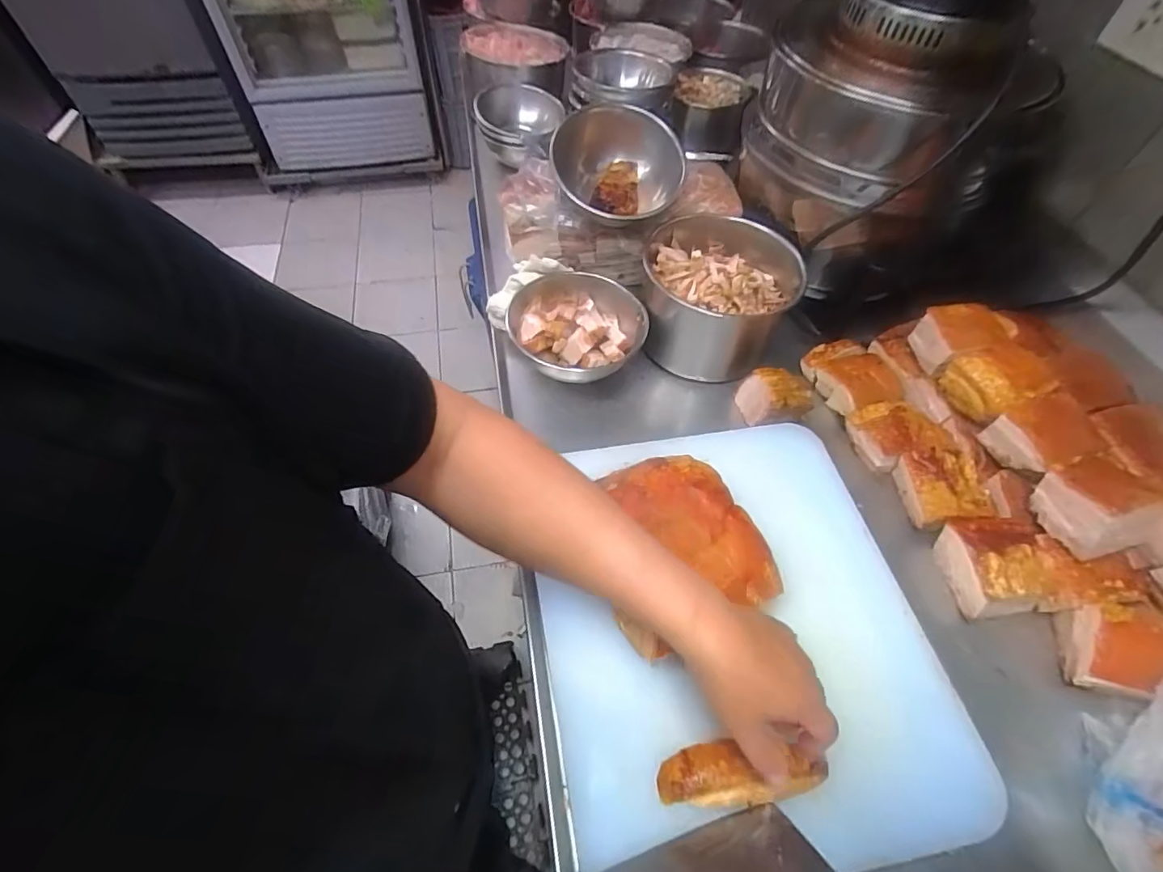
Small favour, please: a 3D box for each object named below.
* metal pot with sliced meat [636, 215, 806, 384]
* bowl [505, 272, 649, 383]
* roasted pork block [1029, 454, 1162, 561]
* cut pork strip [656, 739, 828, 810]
[{"bbox_3d":[0.174,-0.182,0.692,0.190,0.119,0.188,1,55,-2],"label":"metal pot with sliced meat"},{"bbox_3d":[-0.002,-0.125,0.677,0.166,0.076,0.171,1,55,-2],"label":"bowl"},{"bbox_3d":[0.496,0.068,0.509,0.075,0.073,0.078,-18,58,-14],"label":"roasted pork block"},{"bbox_3d":[0.126,0.264,0.411,0.130,0.018,0.043,4,55,-1],"label":"cut pork strip"}]

